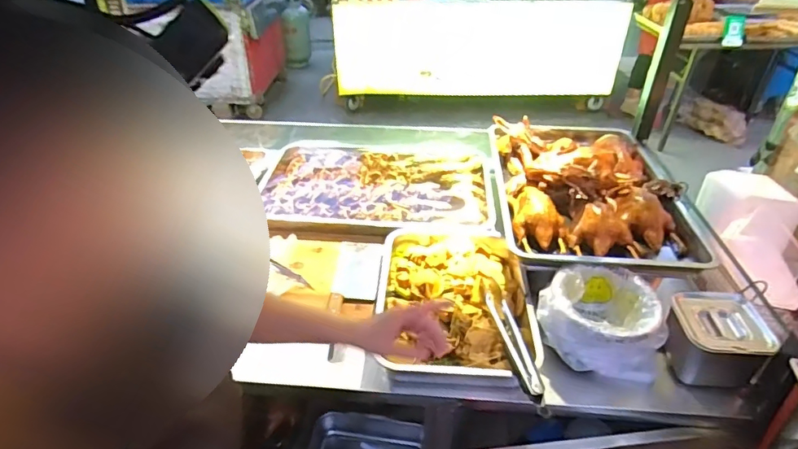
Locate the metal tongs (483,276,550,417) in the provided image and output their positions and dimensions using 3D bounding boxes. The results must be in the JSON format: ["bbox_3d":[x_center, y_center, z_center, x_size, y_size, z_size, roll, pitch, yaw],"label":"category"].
[{"bbox_3d":[0.198,0.199,0.853,0.042,0.026,0.301,-3,36,-5],"label":"metal tongs"}]

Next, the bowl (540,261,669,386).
[{"bbox_3d":[0.371,0.178,0.891,0.217,0.116,0.179,19,40,24],"label":"bowl"}]

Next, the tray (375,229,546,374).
[{"bbox_3d":[0.111,0.143,0.991,0.301,0.058,0.413,3,36,4],"label":"tray"}]

